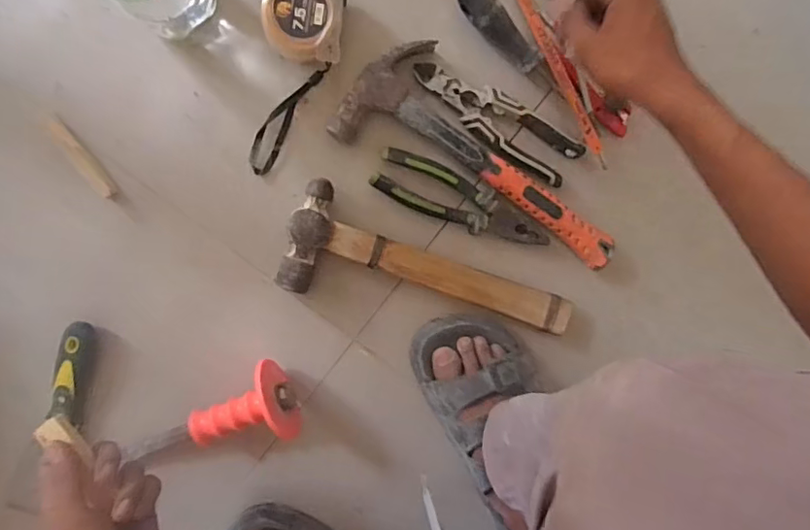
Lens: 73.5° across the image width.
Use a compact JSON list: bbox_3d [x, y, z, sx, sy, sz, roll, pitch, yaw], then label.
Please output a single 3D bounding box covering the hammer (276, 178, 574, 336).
[{"bbox_3d":[0.031,0.002,0.546,0.299,0.034,0.108,14,94,-9],"label":"hammer"}]

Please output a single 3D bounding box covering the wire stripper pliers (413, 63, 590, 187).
[{"bbox_3d":[0.092,-0.142,0.545,0.183,0.011,0.057,26,92,-9],"label":"wire stripper pliers"}]

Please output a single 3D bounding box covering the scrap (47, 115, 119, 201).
[{"bbox_3d":[-0.299,-0.100,0.500,0.015,0.016,0.089,-36,100,-2],"label":"scrap"}]

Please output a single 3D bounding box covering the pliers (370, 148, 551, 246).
[{"bbox_3d":[0.059,-0.062,0.549,0.186,0.021,0.051,24,93,-9],"label":"pliers"}]

